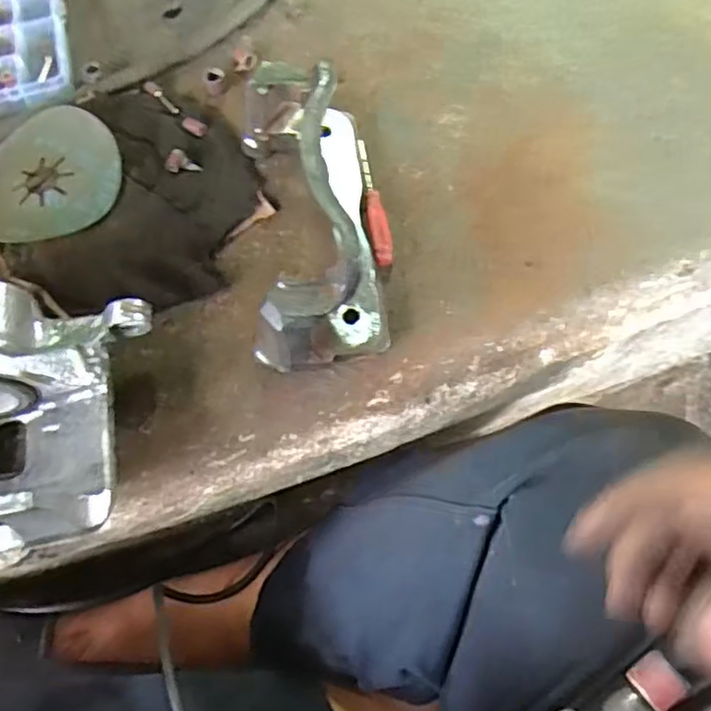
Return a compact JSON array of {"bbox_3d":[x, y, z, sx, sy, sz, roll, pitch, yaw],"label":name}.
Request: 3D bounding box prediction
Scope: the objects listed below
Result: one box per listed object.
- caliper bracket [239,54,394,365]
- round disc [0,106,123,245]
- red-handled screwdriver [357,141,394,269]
[{"bbox_3d":[-0.029,-0.087,0.373,0.074,0.078,0.185,-8,65,0],"label":"caliper bracket"},{"bbox_3d":[-0.207,-0.118,0.422,0.108,0.018,0.095,1,65,4],"label":"round disc"},{"bbox_3d":[0.009,-0.099,0.412,0.014,0.015,0.098,-11,65,-2],"label":"red-handled screwdriver"}]

